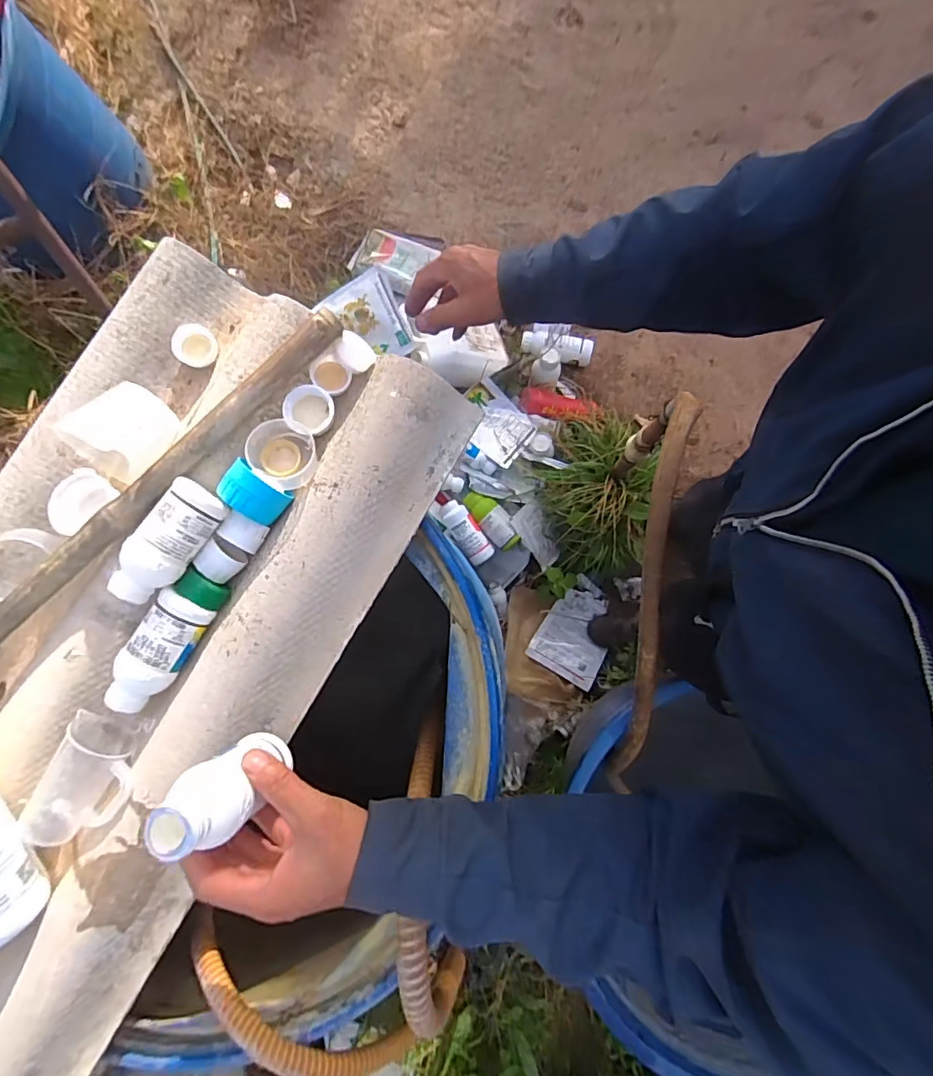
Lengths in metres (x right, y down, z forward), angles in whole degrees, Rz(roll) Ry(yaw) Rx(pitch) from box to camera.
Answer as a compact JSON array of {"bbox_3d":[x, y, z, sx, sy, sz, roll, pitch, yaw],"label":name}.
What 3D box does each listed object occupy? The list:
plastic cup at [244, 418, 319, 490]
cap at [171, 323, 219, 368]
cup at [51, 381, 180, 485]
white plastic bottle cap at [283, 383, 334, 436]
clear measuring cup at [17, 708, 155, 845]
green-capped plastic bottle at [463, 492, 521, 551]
[{"bbox_3d":[-0.160,-0.072,0.459,0.055,0.032,0.052,-1,81,3],"label":"plastic cup"},{"bbox_3d":[-0.259,-0.183,0.501,0.038,0.018,0.038,-3,98,-23],"label":"cap"},{"bbox_3d":[-0.307,-0.093,0.468,0.054,0.060,0.085,43,86,9],"label":"cup"},{"bbox_3d":[-0.144,-0.114,0.476,0.043,0.025,0.046,-2,77,-21],"label":"white plastic bottle cap"},{"bbox_3d":[-0.312,0.202,0.438,0.082,0.048,0.103,13,82,6],"label":"clear measuring cup"},{"bbox_3d":[0.064,-0.045,1.224,0.069,0.059,0.155,-34,88,2],"label":"green-capped plastic bottle"}]

